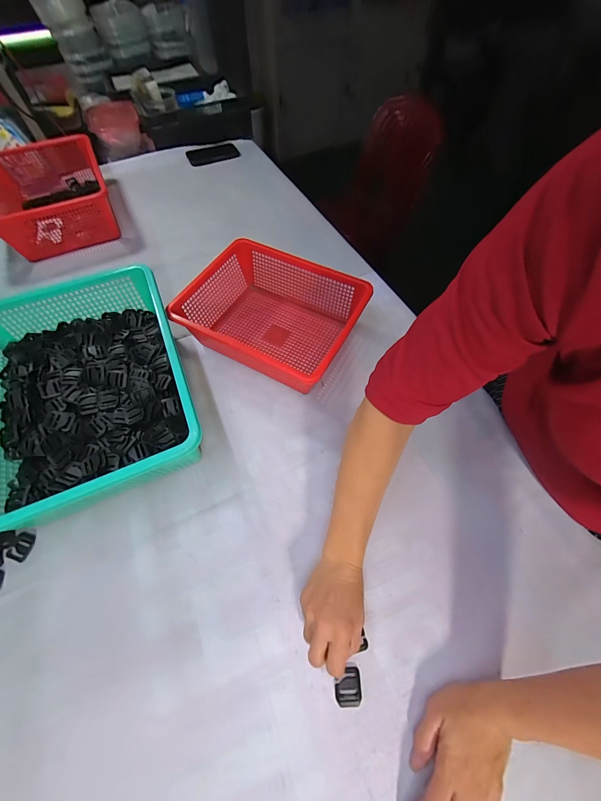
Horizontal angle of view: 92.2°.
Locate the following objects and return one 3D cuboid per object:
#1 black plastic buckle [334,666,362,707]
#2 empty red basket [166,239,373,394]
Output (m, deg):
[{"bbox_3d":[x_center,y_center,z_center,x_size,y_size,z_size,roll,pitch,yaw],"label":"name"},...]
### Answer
[{"bbox_3d":[0.056,0.340,0.342,0.030,0.004,0.033,-4,63,-1],"label":"black plastic buckle"},{"bbox_3d":[-0.051,-0.154,0.547,0.291,0.103,0.230,25,66,13],"label":"empty red basket"}]

